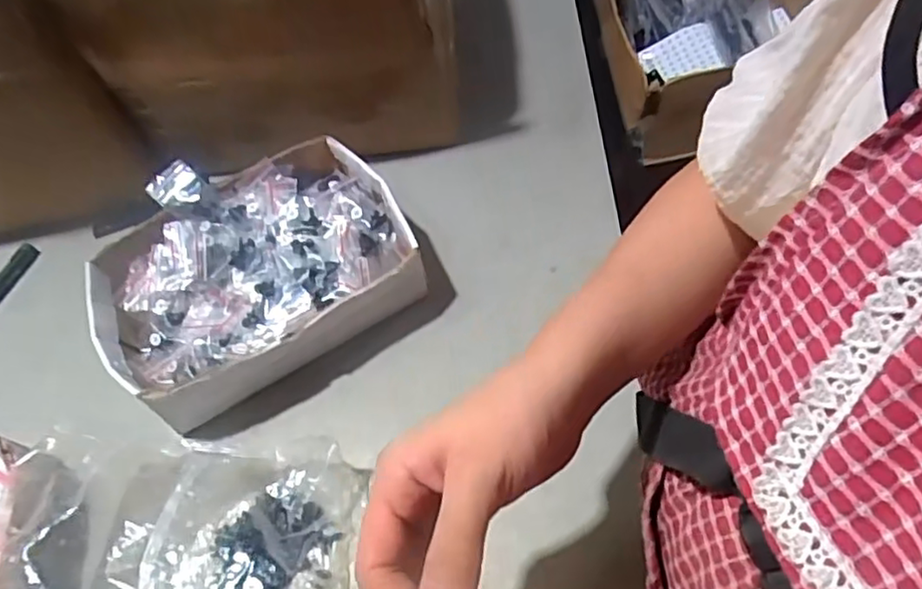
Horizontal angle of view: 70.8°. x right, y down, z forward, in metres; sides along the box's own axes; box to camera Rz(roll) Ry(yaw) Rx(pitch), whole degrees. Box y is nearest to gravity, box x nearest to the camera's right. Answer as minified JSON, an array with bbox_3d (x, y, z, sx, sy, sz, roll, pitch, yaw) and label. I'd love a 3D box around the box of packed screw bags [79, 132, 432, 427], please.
[{"bbox_3d":[-0.174,-0.023,0.553,0.258,0.060,0.205,-26,57,-7],"label":"box of packed screw bags"}]

